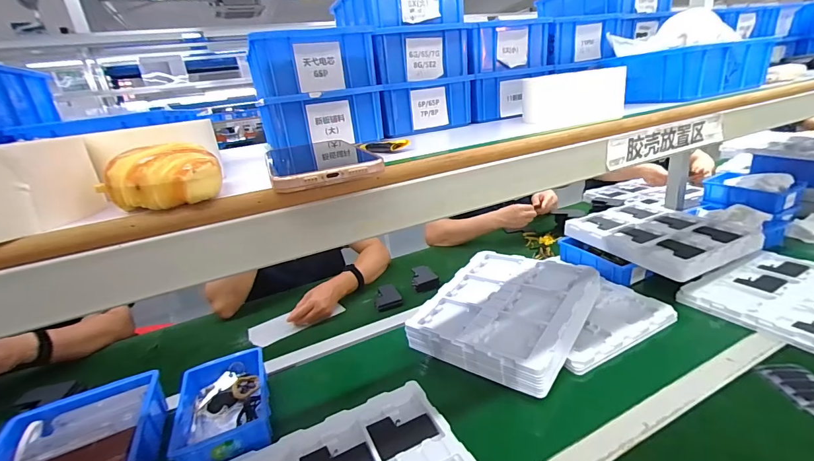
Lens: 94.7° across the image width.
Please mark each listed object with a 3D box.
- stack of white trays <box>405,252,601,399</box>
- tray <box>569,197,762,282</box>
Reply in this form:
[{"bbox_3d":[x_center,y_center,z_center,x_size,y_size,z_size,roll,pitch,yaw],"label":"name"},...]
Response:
[{"bbox_3d":[0.201,0.156,0.777,0.288,0.070,0.324,10,27,38],"label":"stack of white trays"},{"bbox_3d":[0.634,0.000,0.954,0.312,0.041,0.331,-15,22,-19],"label":"tray"}]

